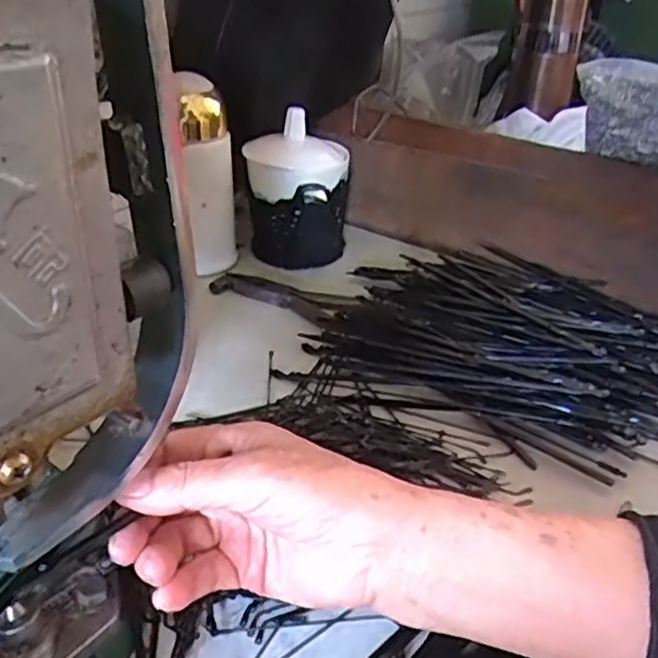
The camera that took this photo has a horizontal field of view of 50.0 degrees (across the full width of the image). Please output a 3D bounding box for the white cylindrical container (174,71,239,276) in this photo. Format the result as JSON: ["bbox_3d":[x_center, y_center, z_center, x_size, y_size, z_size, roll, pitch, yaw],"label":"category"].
[{"bbox_3d":[-0.098,-0.125,0.580,0.041,0.158,0.036,-2,31,-7],"label":"white cylindrical container"}]

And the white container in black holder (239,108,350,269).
[{"bbox_3d":[-0.029,-0.116,0.606,0.086,0.109,0.080,6,31,6],"label":"white container in black holder"}]

